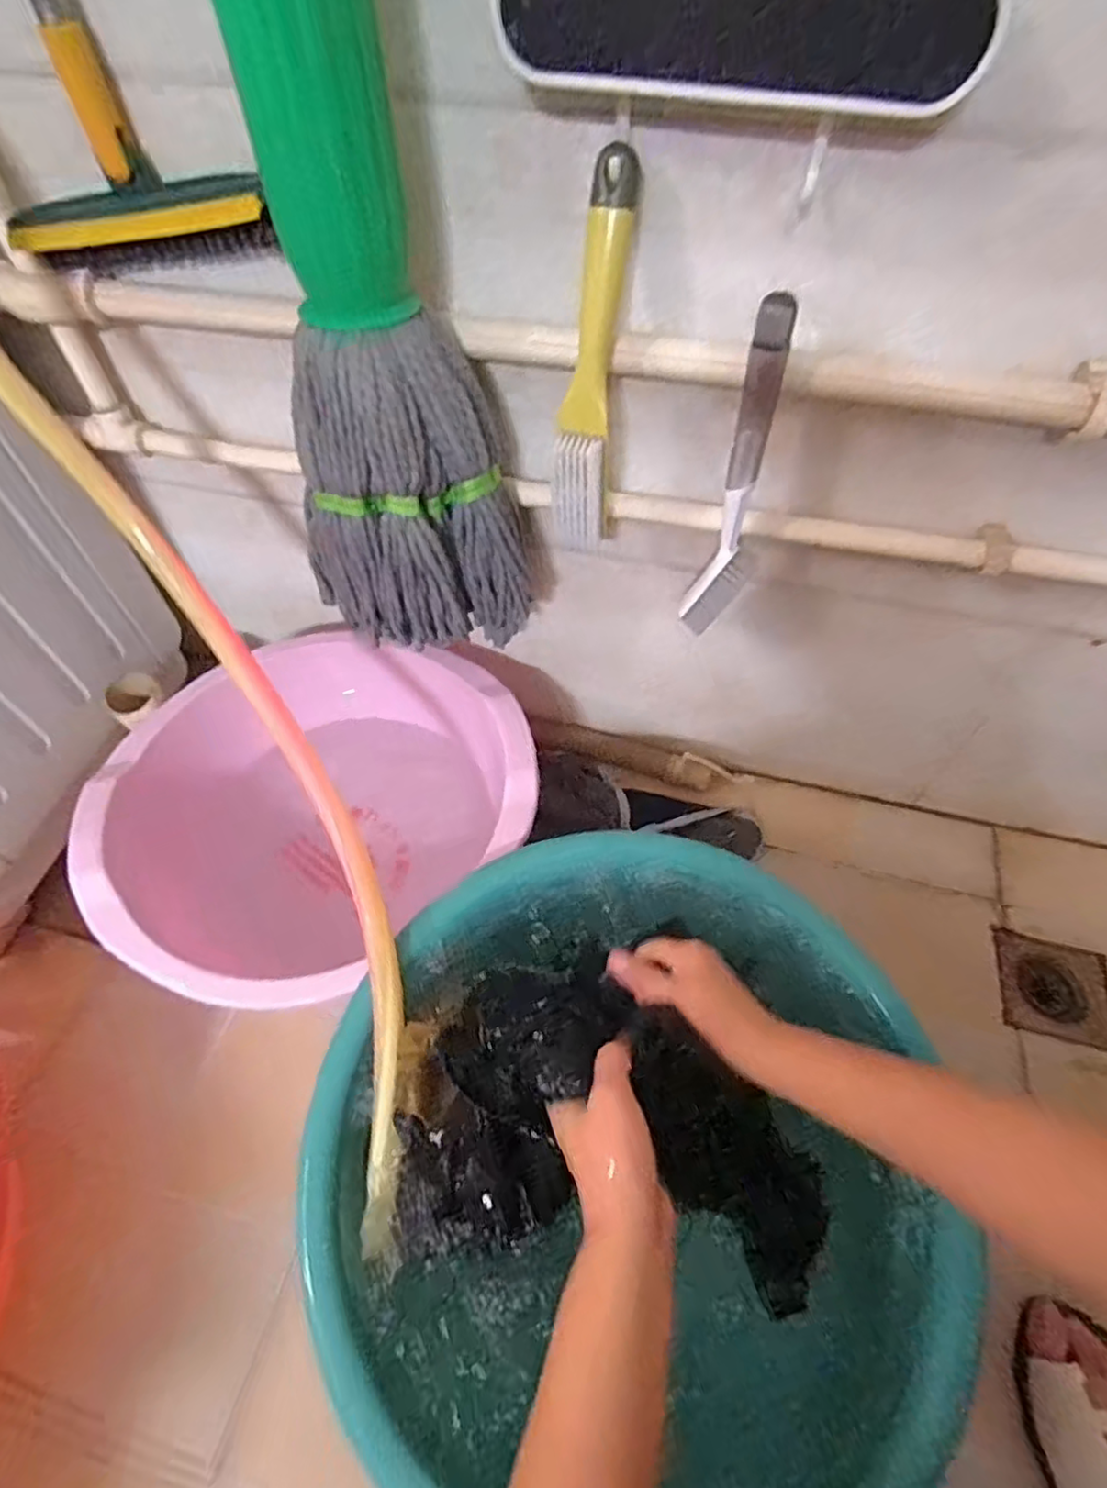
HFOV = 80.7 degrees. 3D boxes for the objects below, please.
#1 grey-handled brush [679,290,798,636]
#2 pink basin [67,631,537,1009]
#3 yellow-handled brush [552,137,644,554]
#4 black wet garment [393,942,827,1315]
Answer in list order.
[{"bbox_3d":[0.130,-0.177,0.463,0.046,0.232,0.038,1,56,0],"label":"grey-handled brush"},{"bbox_3d":[-0.223,0.070,0.669,0.386,0.187,0.324,-23,59,-15],"label":"pink basin"},{"bbox_3d":[0.027,-0.237,0.421,0.039,0.217,0.028,10,35,7],"label":"yellow-handled brush"},{"bbox_3d":[0.044,0.233,0.426,0.265,0.083,0.181,7,56,4],"label":"black wet garment"}]

